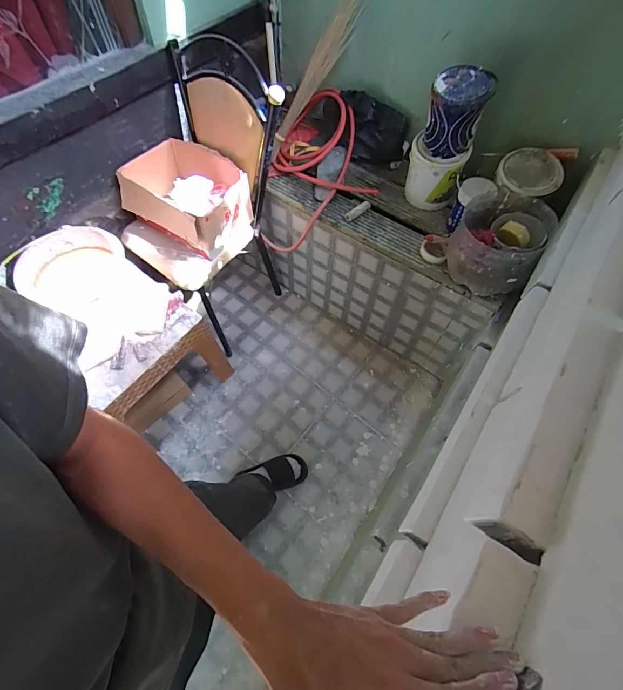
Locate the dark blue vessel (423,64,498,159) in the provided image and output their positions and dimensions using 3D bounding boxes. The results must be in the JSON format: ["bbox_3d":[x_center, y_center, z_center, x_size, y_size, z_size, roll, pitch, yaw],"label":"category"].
[{"bbox_3d":[0.406,-0.657,1.051,0.135,0.205,0.134,1,61,-2],"label":"dark blue vessel"}]

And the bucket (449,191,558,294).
[{"bbox_3d":[0.530,-0.294,1.058,0.218,0.189,0.227,1,61,-2],"label":"bucket"}]

